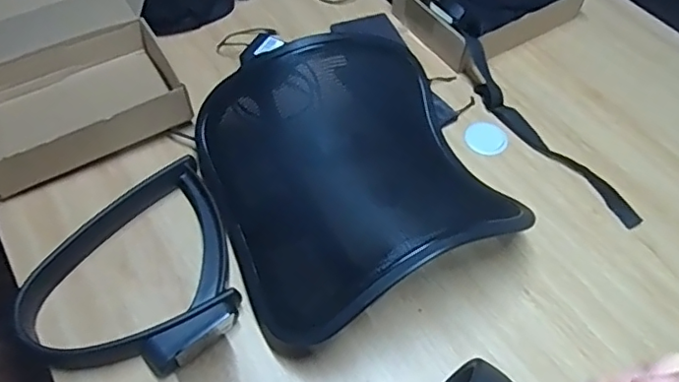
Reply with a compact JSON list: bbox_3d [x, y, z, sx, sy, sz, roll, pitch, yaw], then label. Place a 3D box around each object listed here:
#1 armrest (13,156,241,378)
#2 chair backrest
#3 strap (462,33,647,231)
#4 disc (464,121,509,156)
[{"bbox_3d":[-0.277,0.091,0.705,0.261,0.099,0.302,-16,54,-11],"label":"armrest"},{"bbox_3d":[0.014,-0.037,0.779,0.373,0.136,0.430,-20,58,-16],"label":"chair backrest"},{"bbox_3d":[0.322,-0.104,0.888,0.044,0.058,0.408,-28,61,-21],"label":"strap"},{"bbox_3d":[0.238,-0.086,0.907,0.073,0.005,0.066,-37,64,-25],"label":"disc"}]

